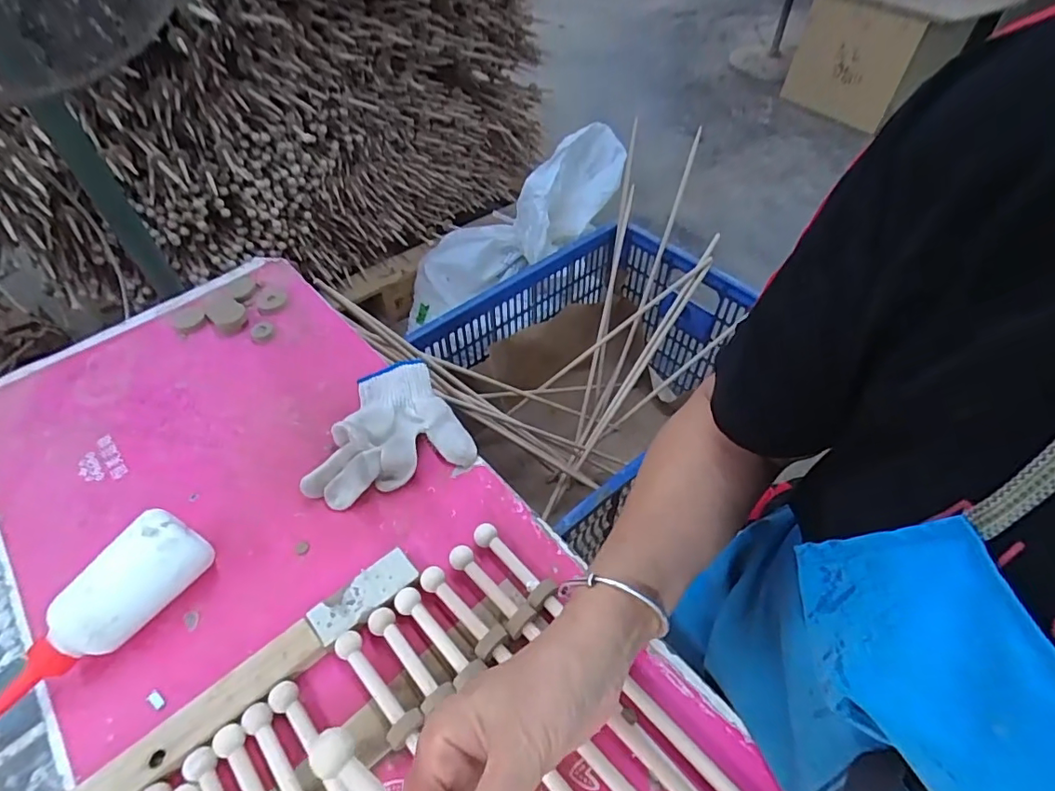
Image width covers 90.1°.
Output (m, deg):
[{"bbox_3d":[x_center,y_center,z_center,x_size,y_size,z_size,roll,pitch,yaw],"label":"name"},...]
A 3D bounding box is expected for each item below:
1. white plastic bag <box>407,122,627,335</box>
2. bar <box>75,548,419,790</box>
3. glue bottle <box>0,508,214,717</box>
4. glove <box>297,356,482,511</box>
[{"bbox_3d":[-0.053,-0.435,1.378,0.697,0.194,0.249,-32,49,18],"label":"white plastic bag"},{"bbox_3d":[-0.203,0.209,0.364,0.284,0.018,0.031,-35,58,-25],"label":"bar"},{"bbox_3d":[-0.316,0.166,0.382,0.051,0.055,0.173,33,70,25],"label":"glue bottle"},{"bbox_3d":[-0.138,0.021,0.489,0.145,0.063,0.128,-18,52,-14],"label":"glove"}]

